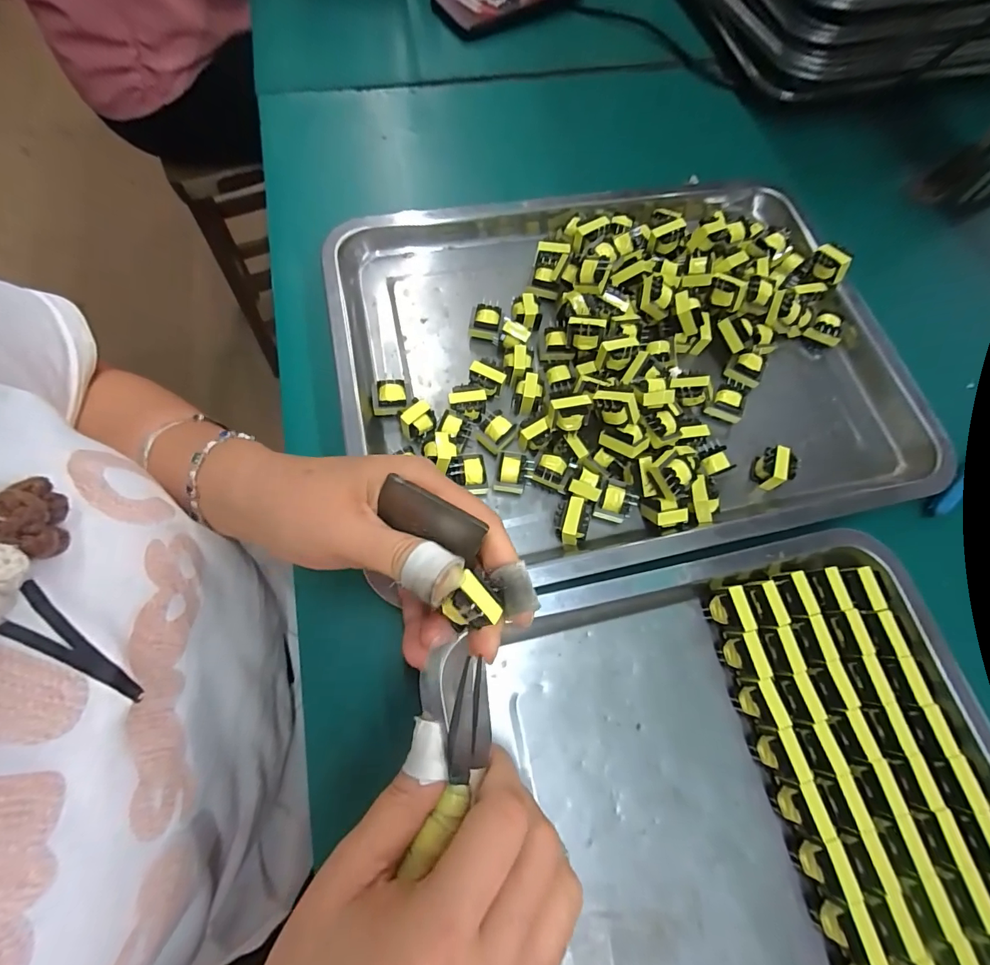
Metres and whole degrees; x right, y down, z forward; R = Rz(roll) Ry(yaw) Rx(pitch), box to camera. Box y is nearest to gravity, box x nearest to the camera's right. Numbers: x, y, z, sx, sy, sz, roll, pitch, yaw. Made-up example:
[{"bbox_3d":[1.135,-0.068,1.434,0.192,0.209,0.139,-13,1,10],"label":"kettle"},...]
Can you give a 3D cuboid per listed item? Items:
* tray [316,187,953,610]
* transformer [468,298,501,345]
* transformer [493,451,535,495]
[{"bbox_3d":[0.094,-0.097,0.306,0.396,0.035,0.289,-10,70,-7],"label":"tray"},{"bbox_3d":[-0.006,-0.115,0.320,0.021,0.019,0.021,10,69,1],"label":"transformer"},{"bbox_3d":[0.012,-0.006,0.279,0.022,0.017,0.025,10,69,1],"label":"transformer"}]

